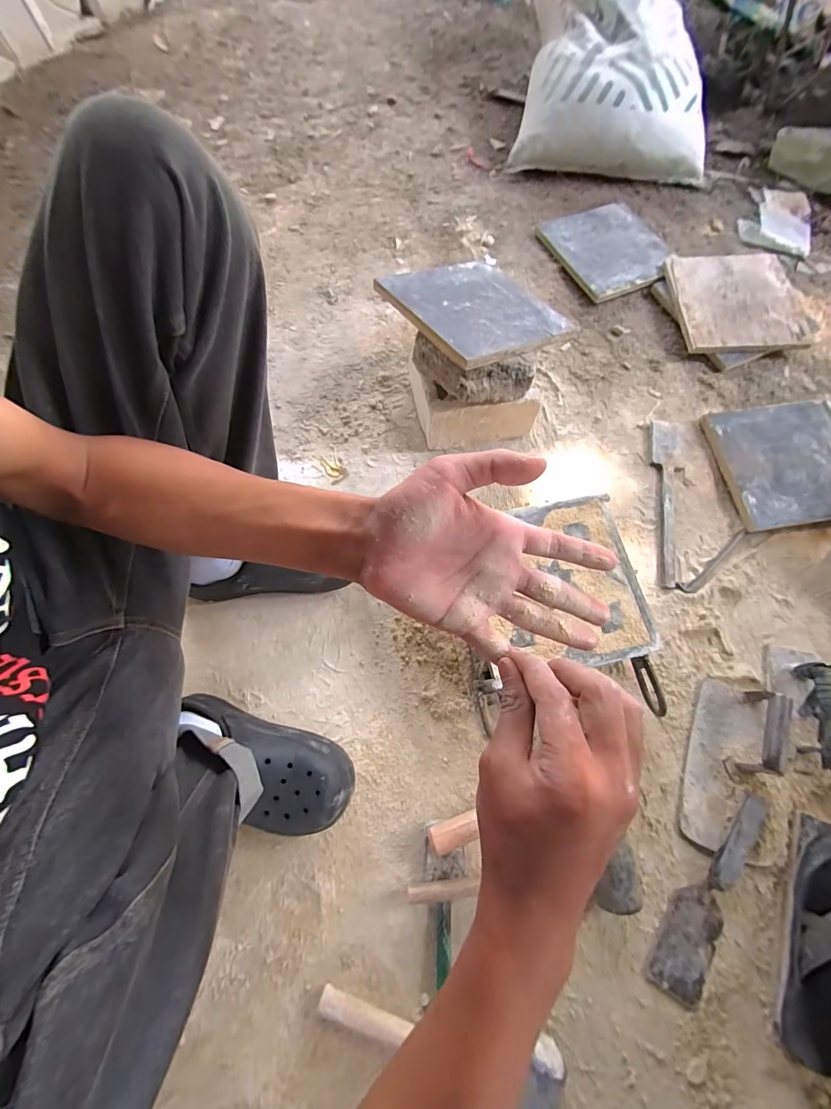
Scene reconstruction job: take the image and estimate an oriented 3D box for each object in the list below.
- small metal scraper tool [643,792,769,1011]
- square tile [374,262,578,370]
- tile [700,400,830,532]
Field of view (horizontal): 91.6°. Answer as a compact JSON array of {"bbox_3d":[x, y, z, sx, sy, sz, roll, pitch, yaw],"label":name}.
[{"bbox_3d":[0.395,0.446,0.528,0.070,0.044,0.265,34,74,9],"label":"small metal scraper tool"},{"bbox_3d":[0.103,-0.411,0.673,0.257,0.016,0.245,-30,67,-25],"label":"square tile"},{"bbox_3d":[0.691,-0.170,0.753,0.254,0.030,0.237,-8,72,-5],"label":"tile"}]

